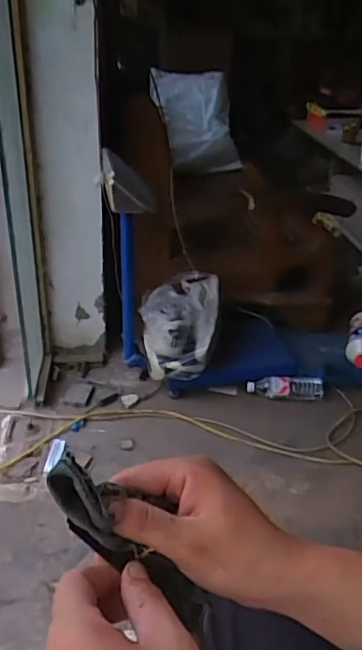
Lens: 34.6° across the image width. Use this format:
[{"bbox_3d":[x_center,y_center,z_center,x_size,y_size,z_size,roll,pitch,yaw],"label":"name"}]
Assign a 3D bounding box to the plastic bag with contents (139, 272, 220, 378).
[{"bbox_3d":[-0.003,-0.010,1.807,0.229,0.209,0.316,4,31,1],"label":"plastic bag with contents"}]

